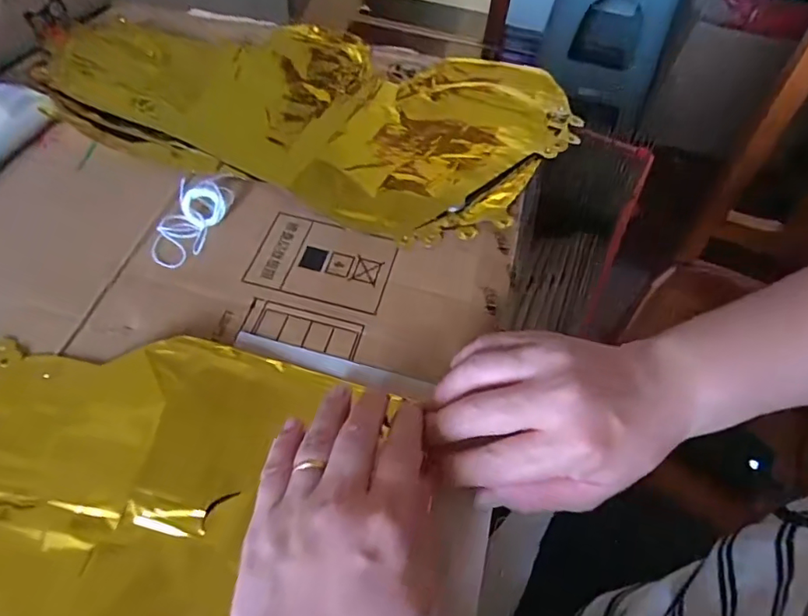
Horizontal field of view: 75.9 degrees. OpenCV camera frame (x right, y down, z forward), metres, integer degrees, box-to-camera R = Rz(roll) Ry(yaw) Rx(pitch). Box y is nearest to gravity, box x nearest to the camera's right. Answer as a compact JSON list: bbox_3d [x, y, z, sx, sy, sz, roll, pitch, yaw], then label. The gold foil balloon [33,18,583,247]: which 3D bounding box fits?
[{"bbox_3d":[-0.082,-0.173,0.429,0.421,0.018,0.227,15,56,7],"label":"gold foil balloon"}]

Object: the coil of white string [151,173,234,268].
[{"bbox_3d":[-0.142,-0.063,0.349,0.033,0.019,0.079,17,56,8],"label":"coil of white string"}]

